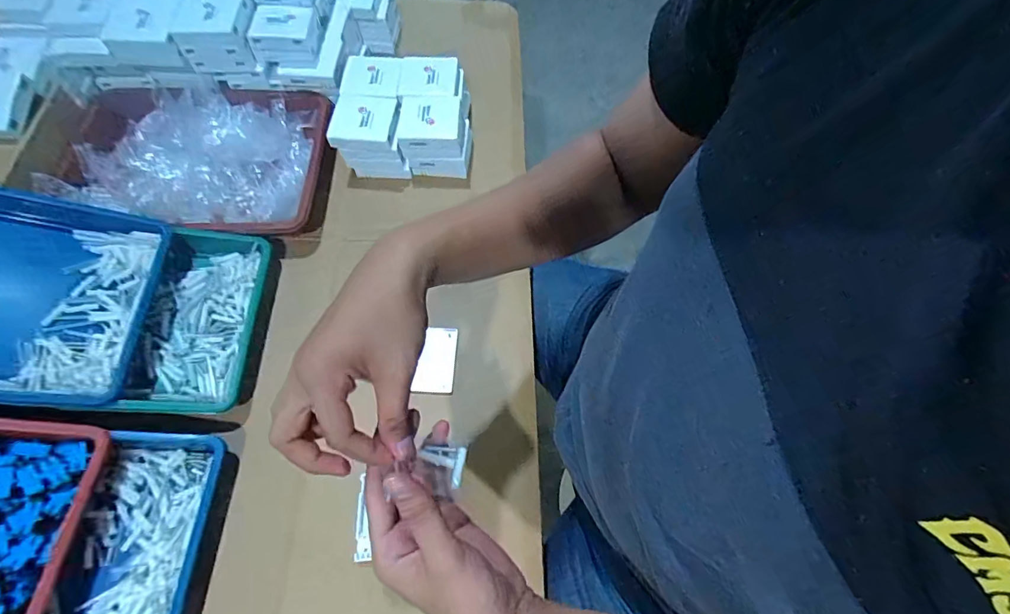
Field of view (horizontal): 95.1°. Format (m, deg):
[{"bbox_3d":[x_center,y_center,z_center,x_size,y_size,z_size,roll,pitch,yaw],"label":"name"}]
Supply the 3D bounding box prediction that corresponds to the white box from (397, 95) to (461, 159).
[{"bbox_3d":[-0.107,-0.261,0.674,0.089,0.045,0.091,-2,63,-3],"label":"white box"}]

